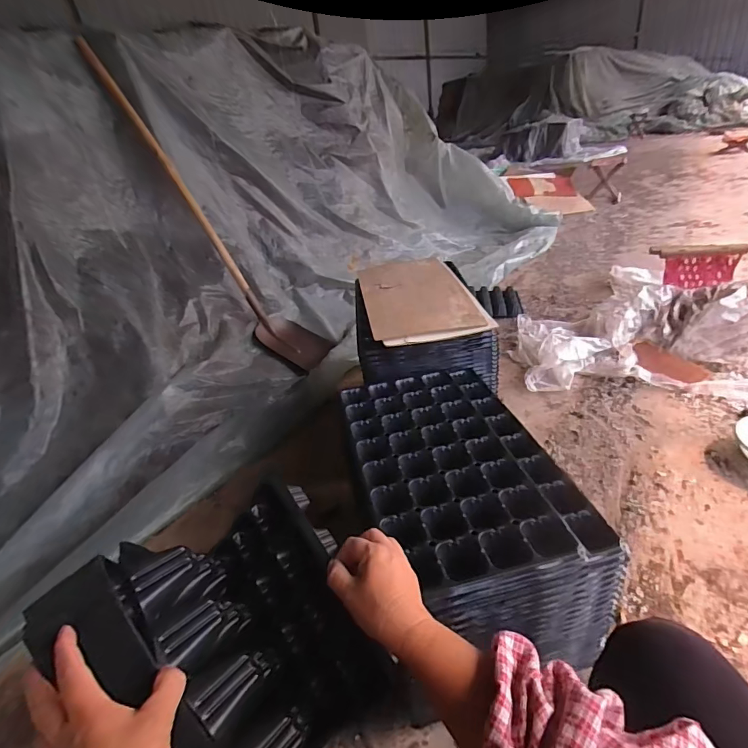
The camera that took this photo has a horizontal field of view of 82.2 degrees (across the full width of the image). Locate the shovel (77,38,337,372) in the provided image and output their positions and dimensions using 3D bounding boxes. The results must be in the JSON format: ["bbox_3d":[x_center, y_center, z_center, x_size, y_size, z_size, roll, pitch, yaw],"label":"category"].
[{"bbox_3d":[-0.674,-0.654,1.731,0.261,1.501,0.148,-39,7,-41],"label":"shovel"}]

